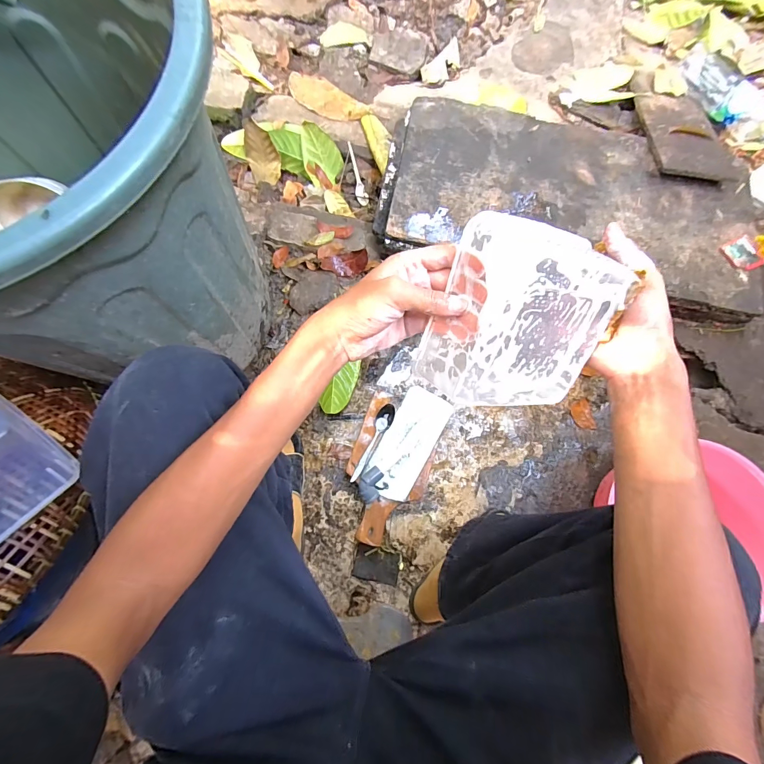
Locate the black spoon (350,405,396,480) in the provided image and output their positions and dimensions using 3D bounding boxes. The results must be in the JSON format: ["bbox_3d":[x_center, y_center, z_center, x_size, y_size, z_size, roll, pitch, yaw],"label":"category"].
[{"bbox_3d":[-0.020,0.124,0.736,0.034,0.013,0.168,26,76,6],"label":"black spoon"}]

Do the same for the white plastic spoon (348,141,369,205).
[{"bbox_3d":[-0.065,-0.551,0.961,0.030,0.015,0.154,-15,107,-5],"label":"white plastic spoon"}]

